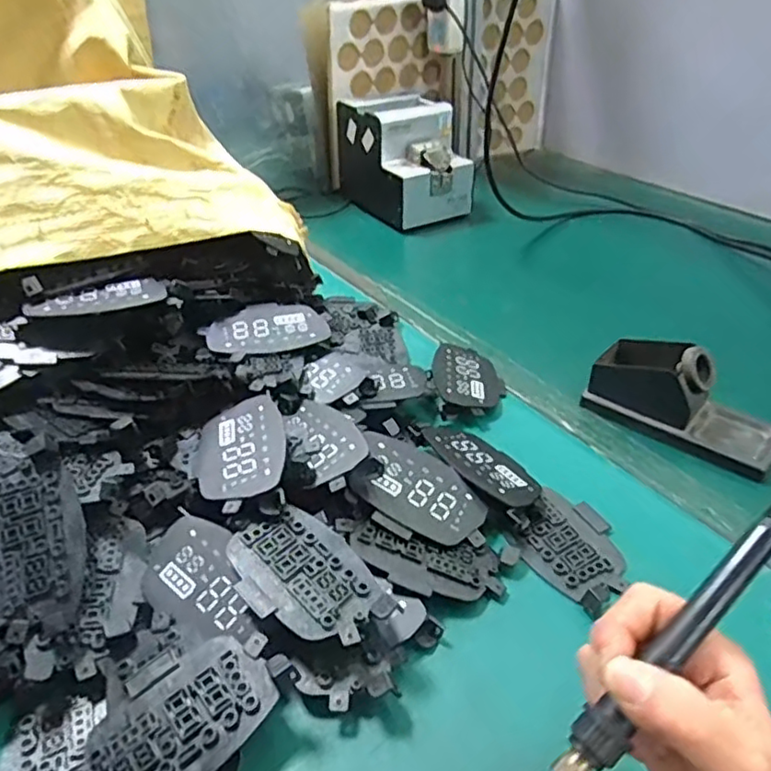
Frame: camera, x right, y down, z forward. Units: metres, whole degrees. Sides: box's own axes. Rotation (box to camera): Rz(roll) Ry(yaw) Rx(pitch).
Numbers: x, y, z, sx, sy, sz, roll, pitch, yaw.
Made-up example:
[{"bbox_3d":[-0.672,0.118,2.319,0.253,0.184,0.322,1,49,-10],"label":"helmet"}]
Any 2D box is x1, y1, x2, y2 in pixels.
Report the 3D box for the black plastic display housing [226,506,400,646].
[{"bbox_3d":[-0.045,0.110,0.372,0.070,0.010,0.100,-27,48,-37],"label":"black plastic display housing"}]

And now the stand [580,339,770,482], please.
[{"bbox_3d":[0.252,0.007,0.530,0.154,0.065,0.071,25,43,32],"label":"stand"}]

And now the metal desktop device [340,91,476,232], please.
[{"bbox_3d":[0.025,-0.339,0.942,0.126,0.137,0.191,-19,39,-25],"label":"metal desktop device"}]

